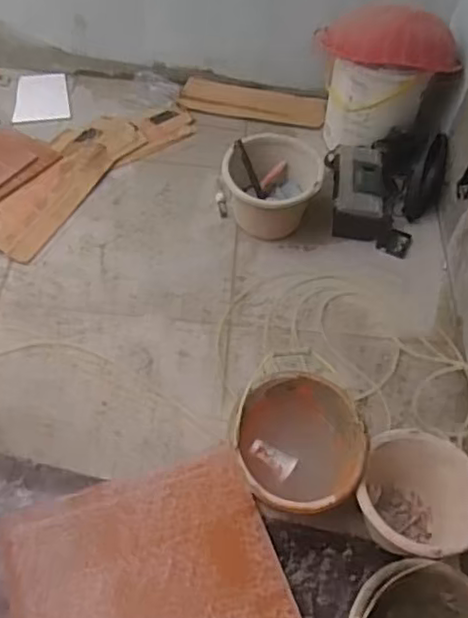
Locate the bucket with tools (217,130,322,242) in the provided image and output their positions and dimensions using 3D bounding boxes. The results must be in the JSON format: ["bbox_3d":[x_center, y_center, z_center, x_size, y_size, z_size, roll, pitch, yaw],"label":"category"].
[{"bbox_3d":[0.093,-0.333,1.798,0.281,0.175,0.300,2,53,-2],"label":"bucket with tools"}]

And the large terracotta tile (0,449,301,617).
[{"bbox_3d":[-0.152,0.545,1.218,0.489,0.031,0.483,-15,55,-14],"label":"large terracotta tile"}]

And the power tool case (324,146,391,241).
[{"bbox_3d":[0.362,-0.351,1.875,0.186,0.122,0.311,6,53,1],"label":"power tool case"}]

